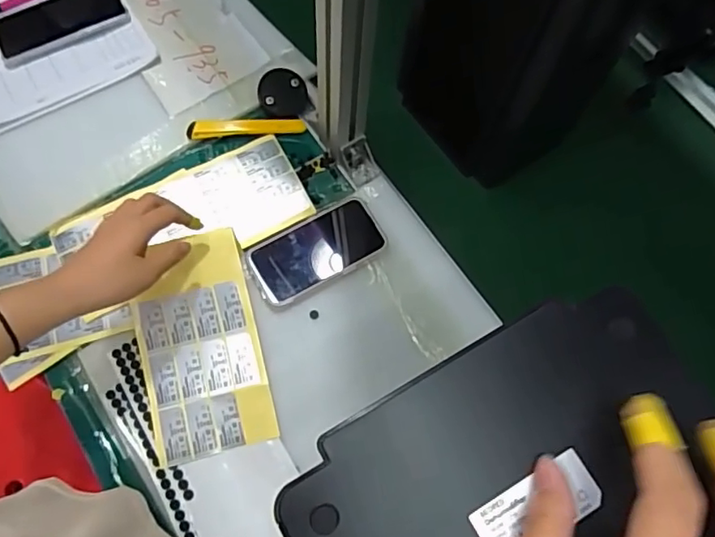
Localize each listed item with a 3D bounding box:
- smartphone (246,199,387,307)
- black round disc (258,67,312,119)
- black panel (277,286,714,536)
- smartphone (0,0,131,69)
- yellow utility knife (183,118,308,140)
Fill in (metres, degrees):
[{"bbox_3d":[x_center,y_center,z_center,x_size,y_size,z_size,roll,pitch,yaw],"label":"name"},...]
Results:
[{"bbox_3d":[-0.045,-0.020,0.640,0.149,0.016,0.080,-24,73,-10],"label":"smartphone"},{"bbox_3d":[-0.089,-0.216,0.705,0.061,0.018,0.064,1,70,-2],"label":"black round disc"},{"bbox_3d":[0.068,0.094,0.240,0.187,0.011,0.122,-32,75,-13],"label":"black panel"},{"bbox_3d":[-0.378,-0.314,0.727,0.160,0.009,0.083,-25,73,-11],"label":"smartphone"},{"bbox_3d":[-0.134,-0.172,0.690,0.137,0.015,0.020,-6,71,-5],"label":"yellow utility knife"}]

